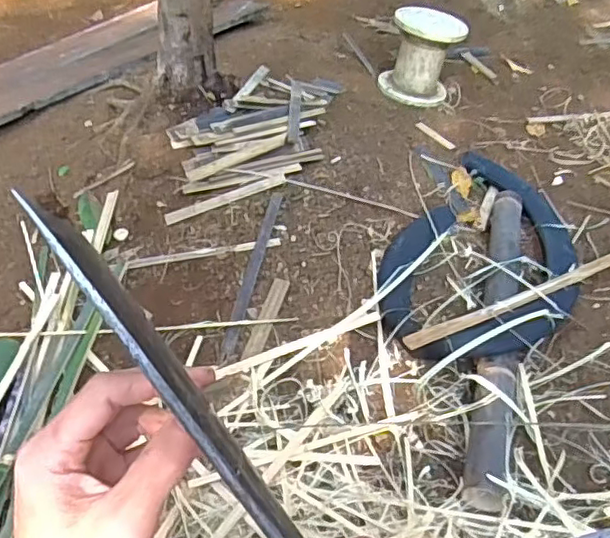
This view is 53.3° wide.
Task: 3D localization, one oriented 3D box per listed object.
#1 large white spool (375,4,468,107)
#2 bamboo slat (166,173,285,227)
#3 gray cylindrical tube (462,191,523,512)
[{"bbox_3d":[0.316,-0.565,1.668,0.201,0.216,0.161,12,45,5],"label":"large white spool"},{"bbox_3d":[-0.158,-0.142,1.230,0.254,0.012,0.030,-22,58,-10],"label":"bamboo slat"},{"bbox_3d":[0.358,0.080,1.114,0.076,0.056,0.752,15,45,8],"label":"gray cylindrical tube"}]

